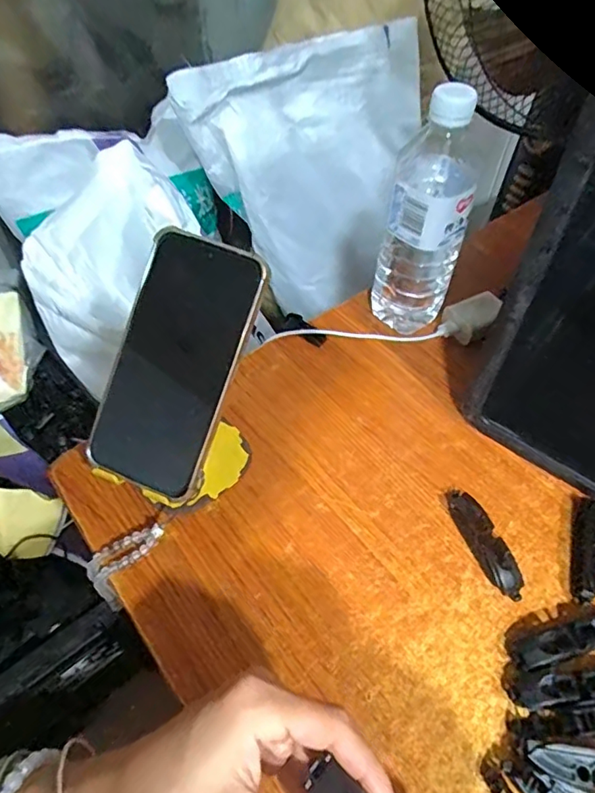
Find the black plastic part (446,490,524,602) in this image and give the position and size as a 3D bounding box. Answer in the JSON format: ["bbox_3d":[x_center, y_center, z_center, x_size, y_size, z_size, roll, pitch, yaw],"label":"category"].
[{"bbox_3d":[0.135,0.105,0.381,0.020,0.020,0.082,-14,53,-13],"label":"black plastic part"}]

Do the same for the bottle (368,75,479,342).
[{"bbox_3d":[0.111,-0.153,0.459,0.072,0.204,0.071,9,52,6],"label":"bottle"}]

